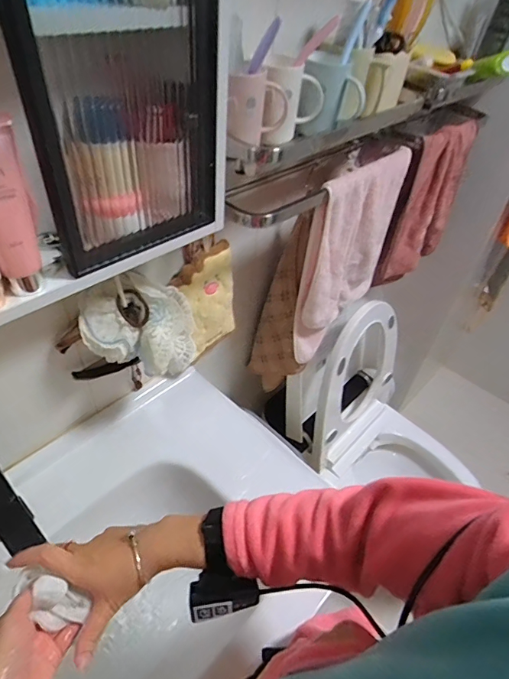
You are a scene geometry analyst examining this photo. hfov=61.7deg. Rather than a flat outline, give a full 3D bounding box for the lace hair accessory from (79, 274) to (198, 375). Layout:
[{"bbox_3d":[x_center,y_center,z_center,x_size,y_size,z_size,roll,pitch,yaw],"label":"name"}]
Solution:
[{"bbox_3d":[-0.165,-0.027,0.636,0.146,0.113,0.120,5,44,-2],"label":"lace hair accessory"}]

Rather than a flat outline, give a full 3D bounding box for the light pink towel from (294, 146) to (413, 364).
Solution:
[{"bbox_3d":[0.194,-0.173,0.885,0.056,0.383,0.286,30,49,23],"label":"light pink towel"}]

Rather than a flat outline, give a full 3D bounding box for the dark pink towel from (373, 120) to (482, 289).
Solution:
[{"bbox_3d":[0.418,-0.314,1.034,0.065,0.362,0.342,30,49,23],"label":"dark pink towel"}]

